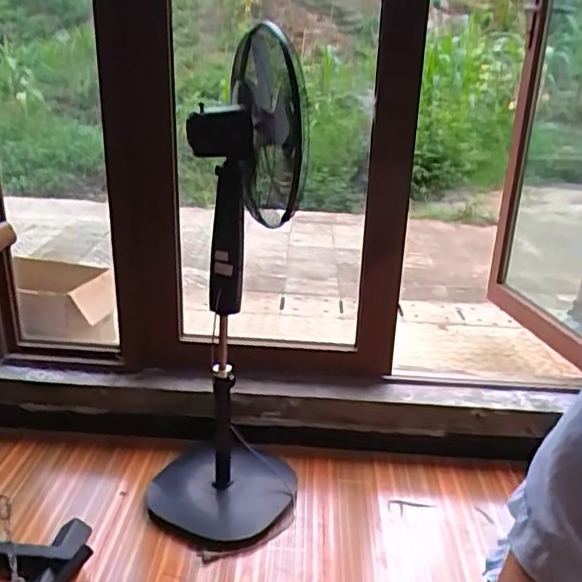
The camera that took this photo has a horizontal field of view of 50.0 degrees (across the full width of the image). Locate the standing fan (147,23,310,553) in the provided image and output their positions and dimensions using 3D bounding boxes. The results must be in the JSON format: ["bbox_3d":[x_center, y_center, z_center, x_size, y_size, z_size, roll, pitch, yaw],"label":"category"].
[{"bbox_3d":[-0.169,0.093,1.517,0.399,1.280,0.506,0,22,-6],"label":"standing fan"}]

